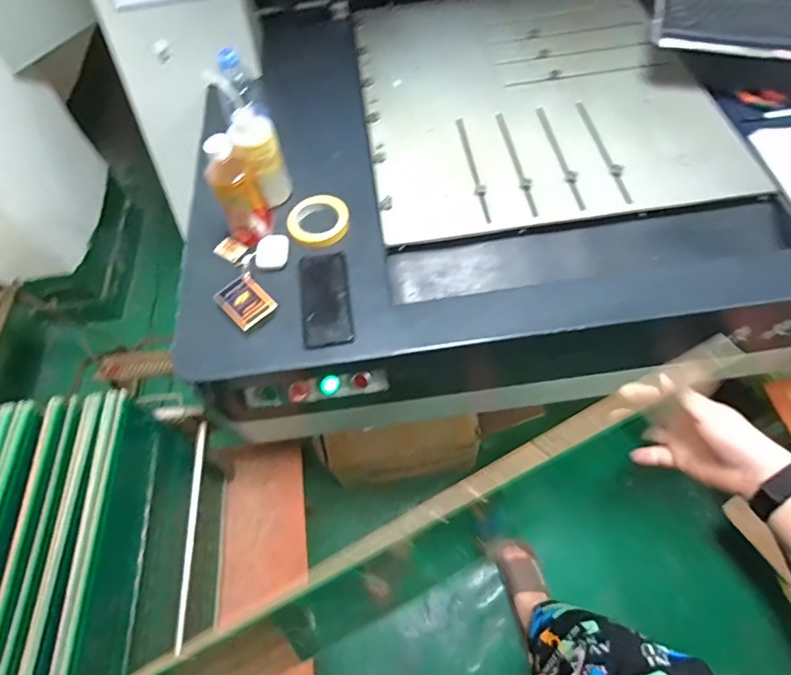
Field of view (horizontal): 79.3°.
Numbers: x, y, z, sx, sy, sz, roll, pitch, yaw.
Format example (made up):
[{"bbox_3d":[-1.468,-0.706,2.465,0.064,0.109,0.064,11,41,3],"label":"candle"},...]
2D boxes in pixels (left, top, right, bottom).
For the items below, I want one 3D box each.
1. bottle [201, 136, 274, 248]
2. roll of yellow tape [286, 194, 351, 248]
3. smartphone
[{"bbox_3d":[-0.244,-0.226,0.746,0.074,0.172,0.063,-26,61,-10],"label":"bottle"},{"bbox_3d":[-0.129,-0.199,0.812,0.104,0.014,0.105,-2,60,3],"label":"roll of yellow tape"},{"bbox_3d":[-0.108,-0.061,0.741,0.074,0.014,0.167,-10,60,-1],"label":"smartphone"}]

